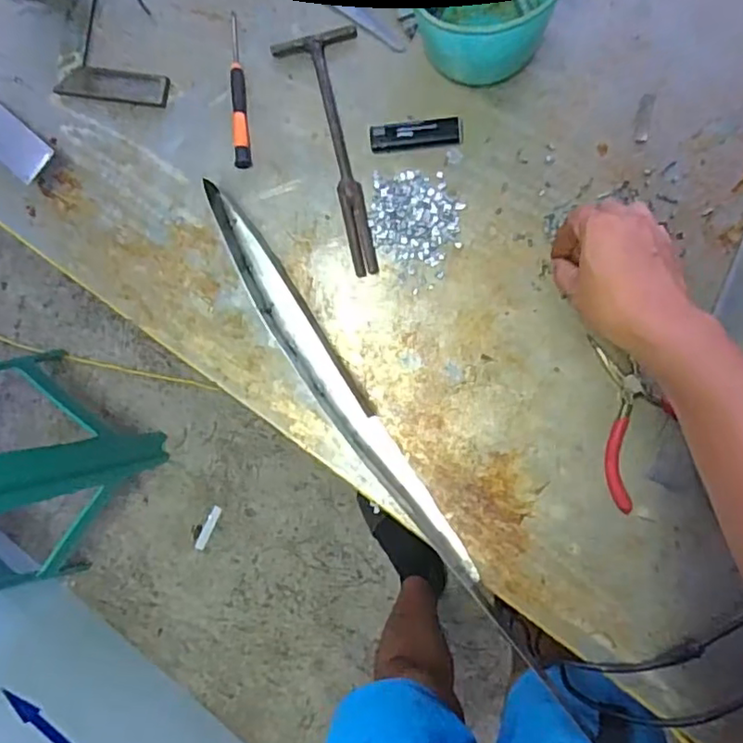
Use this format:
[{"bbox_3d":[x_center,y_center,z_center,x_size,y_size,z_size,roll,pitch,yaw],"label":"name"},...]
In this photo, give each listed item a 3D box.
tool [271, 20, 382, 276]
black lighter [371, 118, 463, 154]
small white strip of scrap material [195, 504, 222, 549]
[{"bbox_3d":[-0.028,-0.198,0.549,0.070,0.010,0.223,-14,88,7],"label":"tool"},{"bbox_3d":[0.041,-0.212,0.545,0.081,0.010,0.025,-5,89,7],"label":"black lighter"},{"bbox_3d":[-0.358,0.343,1.334,0.023,0.007,0.101,25,93,7],"label":"small white strip of scrap material"}]

